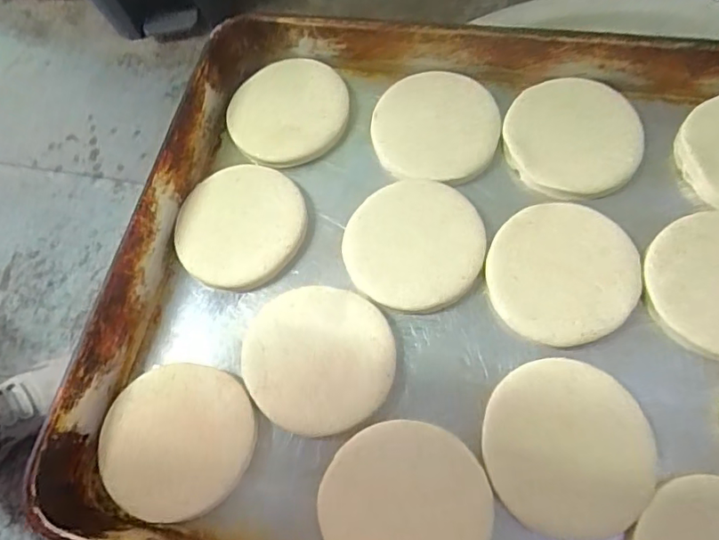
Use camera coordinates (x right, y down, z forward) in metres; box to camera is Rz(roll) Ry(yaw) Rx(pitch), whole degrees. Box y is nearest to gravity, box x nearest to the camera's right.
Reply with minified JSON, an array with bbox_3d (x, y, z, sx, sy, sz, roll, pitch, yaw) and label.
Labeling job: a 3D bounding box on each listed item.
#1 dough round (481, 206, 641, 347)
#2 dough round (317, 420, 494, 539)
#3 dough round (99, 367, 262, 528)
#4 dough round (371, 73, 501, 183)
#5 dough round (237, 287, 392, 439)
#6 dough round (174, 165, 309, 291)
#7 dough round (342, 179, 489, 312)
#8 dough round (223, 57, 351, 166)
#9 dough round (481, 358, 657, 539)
[{"bbox_3d":[0.139,0.000,0.374,0.094,0.014,0.104,35,76,18],"label":"dough round"},{"bbox_3d":[0.027,0.140,0.326,0.098,0.014,0.092,-2,68,6],"label":"dough round"},{"bbox_3d":[-0.118,0.111,0.356,0.098,0.018,0.092,-2,68,6],"label":"dough round"},{"bbox_3d":[0.059,-0.112,0.426,0.094,0.008,0.099,-2,68,6],"label":"dough round"},{"bbox_3d":[-0.028,0.057,0.361,0.098,0.008,0.093,-2,68,6],"label":"dough round"},{"bbox_3d":[-0.090,-0.035,0.407,0.095,0.013,0.100,-2,68,6],"label":"dough round"},{"bbox_3d":[0.039,-0.020,0.395,0.097,0.011,0.103,-2,68,6],"label":"dough round"},{"bbox_3d":[-0.057,-0.132,0.445,0.092,0.008,0.102,3,68,8],"label":"dough round"},{"bbox_3d":[0.125,0.105,0.327,0.095,0.013,0.097,9,69,10],"label":"dough round"}]

